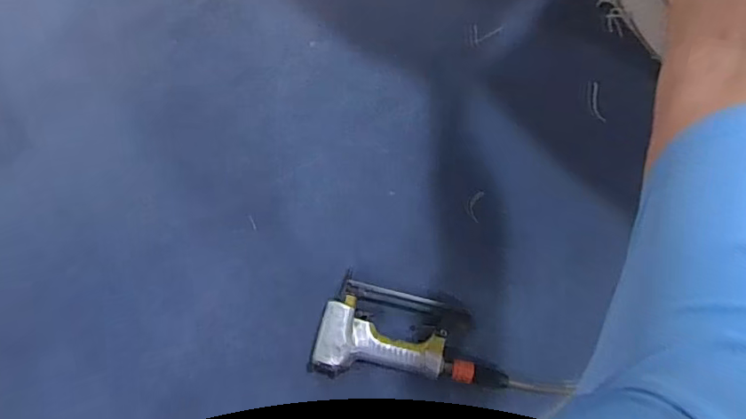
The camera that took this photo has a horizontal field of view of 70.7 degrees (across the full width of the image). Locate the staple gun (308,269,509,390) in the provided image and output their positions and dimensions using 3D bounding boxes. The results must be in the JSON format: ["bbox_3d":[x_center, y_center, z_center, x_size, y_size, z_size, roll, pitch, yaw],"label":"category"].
[{"bbox_3d":[0.054,0.185,0.712,0.247,0.041,0.133,17,82,4],"label":"staple gun"}]

